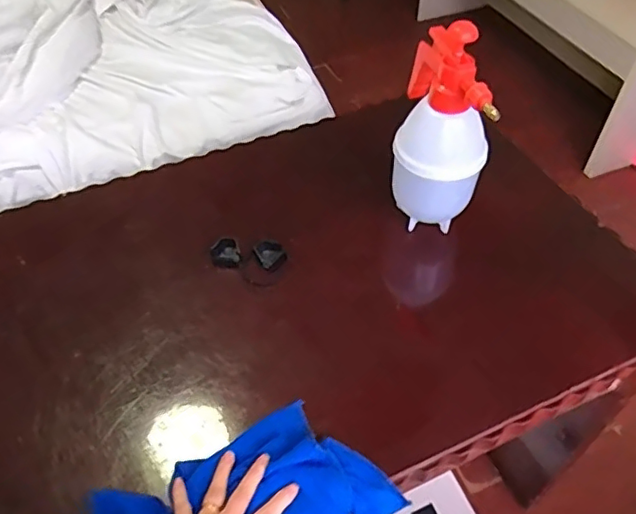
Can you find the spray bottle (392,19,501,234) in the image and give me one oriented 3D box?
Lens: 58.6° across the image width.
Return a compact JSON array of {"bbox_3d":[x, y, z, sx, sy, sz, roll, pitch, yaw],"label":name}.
[{"bbox_3d":[0.156,-0.151,0.710,0.111,0.262,0.133,9,50,8],"label":"spray bottle"}]

